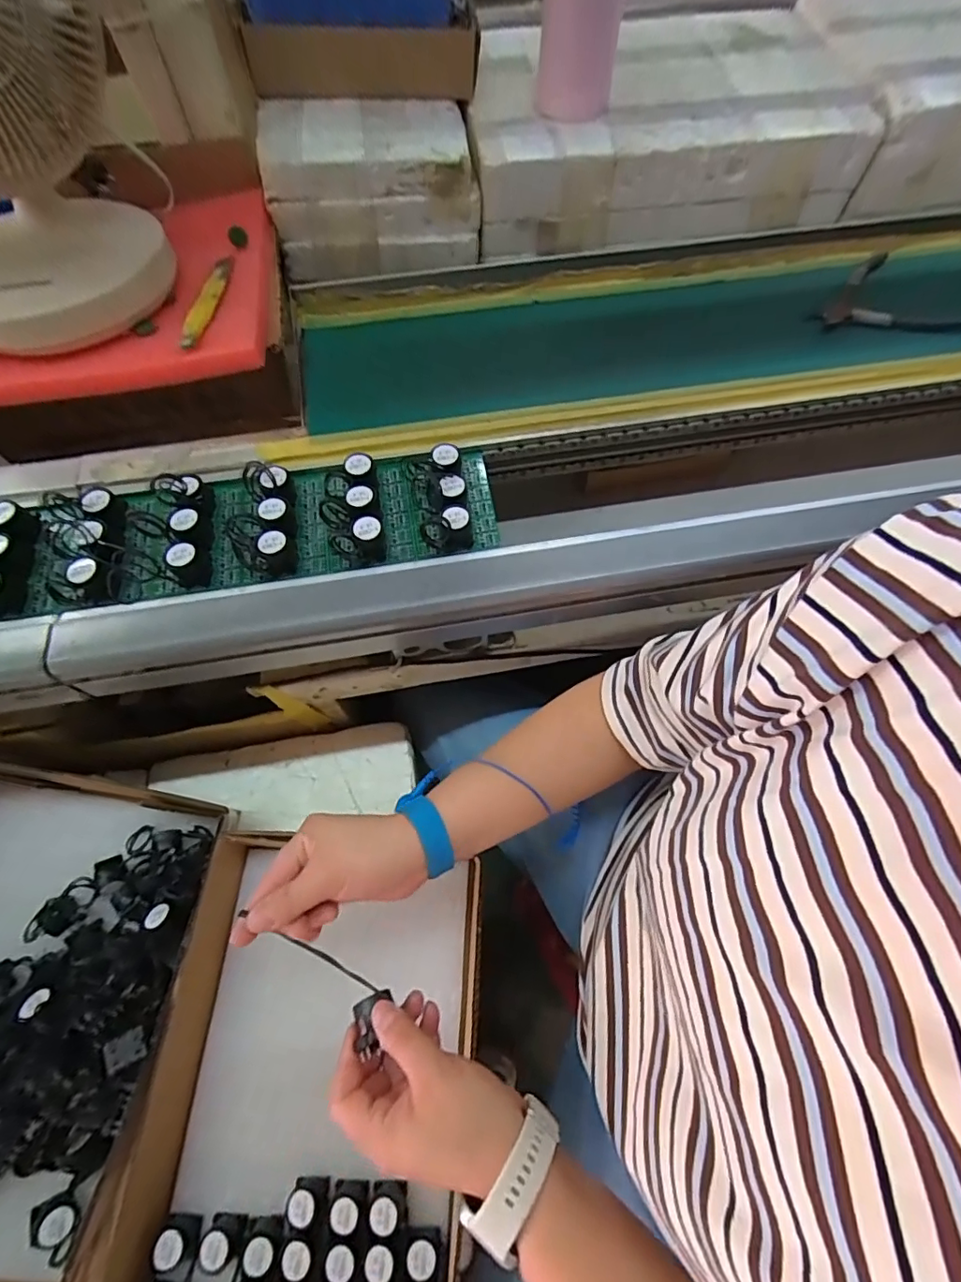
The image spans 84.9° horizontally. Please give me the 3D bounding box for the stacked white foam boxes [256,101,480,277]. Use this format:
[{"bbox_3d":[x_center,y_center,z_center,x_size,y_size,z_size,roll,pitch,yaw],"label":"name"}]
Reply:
[{"bbox_3d":[-0.116,-0.499,0.585,0.223,0.113,0.110,-5,65,-3],"label":"stacked white foam boxes"}]

